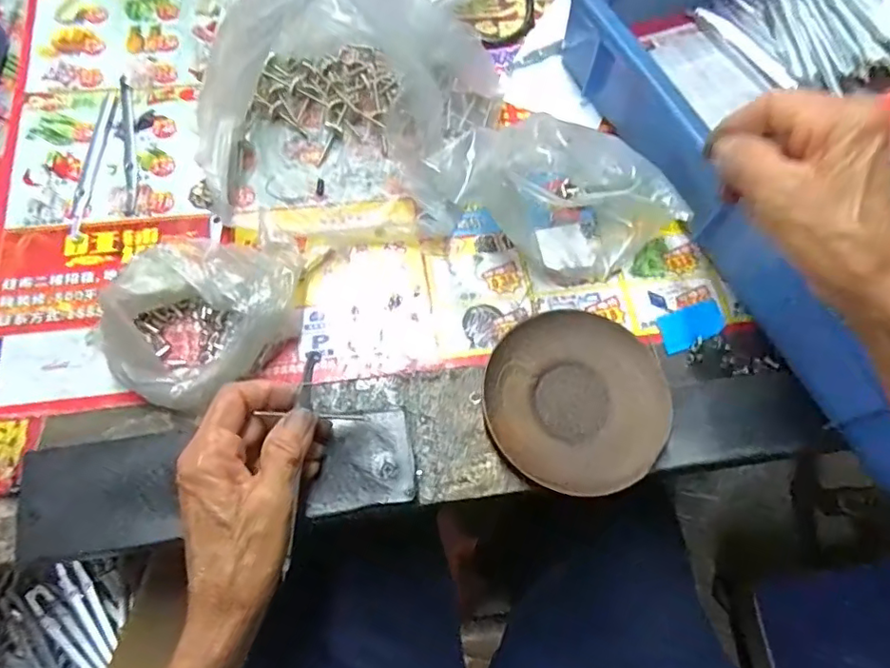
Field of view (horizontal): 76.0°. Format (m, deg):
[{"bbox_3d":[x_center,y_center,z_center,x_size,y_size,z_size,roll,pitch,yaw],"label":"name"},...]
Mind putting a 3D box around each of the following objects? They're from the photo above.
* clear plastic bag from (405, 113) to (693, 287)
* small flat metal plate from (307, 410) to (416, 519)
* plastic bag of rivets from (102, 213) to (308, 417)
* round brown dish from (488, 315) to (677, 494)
[{"bbox_3d":[0.071,-0.100,0.382,0.177,0.069,0.095,21,67,6],"label":"clear plastic bag"},{"bbox_3d":[-0.050,0.077,0.338,0.059,0.016,0.052,-9,67,-7],"label":"small flat metal plate"},{"bbox_3d":[-0.152,-0.020,0.356,0.106,0.039,0.122,36,69,12],"label":"plastic bag of rivets"},{"bbox_3d":[0.083,0.041,0.361,0.110,0.015,0.114,1,67,-3],"label":"round brown dish"}]

